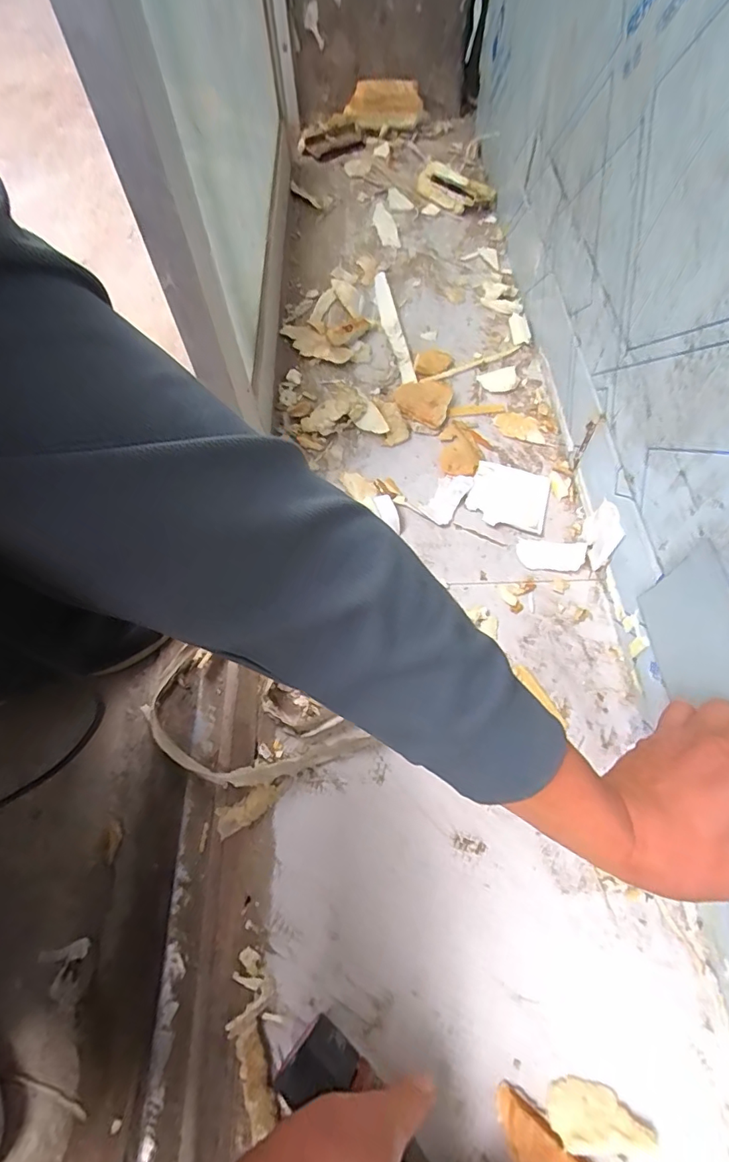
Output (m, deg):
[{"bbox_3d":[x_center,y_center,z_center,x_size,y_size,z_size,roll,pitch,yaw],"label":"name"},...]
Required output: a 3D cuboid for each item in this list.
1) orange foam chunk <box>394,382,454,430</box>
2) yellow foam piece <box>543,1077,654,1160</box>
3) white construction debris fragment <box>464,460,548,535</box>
[{"bbox_3d":[0.084,-0.256,0.681,0.080,0.015,0.076,0,63,0],"label":"orange foam chunk"},{"bbox_3d":[0.169,0.388,0.350,0.070,0.017,0.033,8,63,4],"label":"yellow foam piece"},{"bbox_3d":[0.180,-0.107,0.610,0.092,0.013,0.091,16,64,8],"label":"white construction debris fragment"}]

